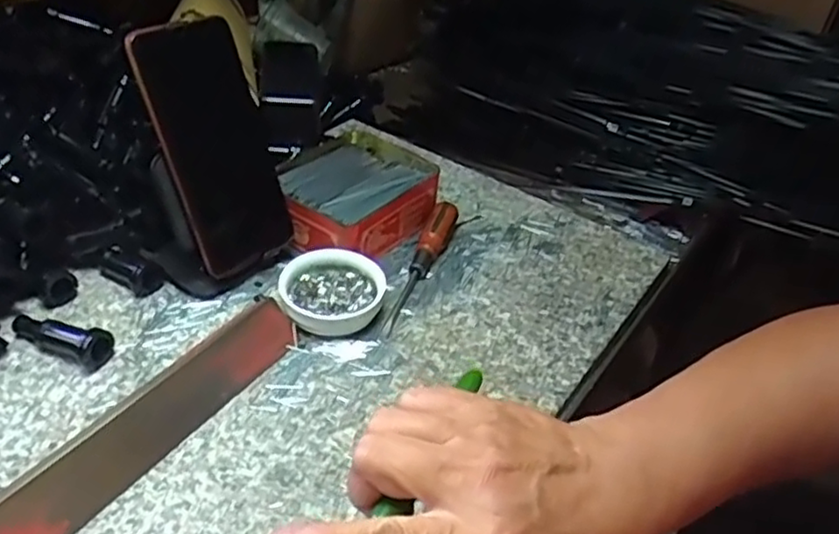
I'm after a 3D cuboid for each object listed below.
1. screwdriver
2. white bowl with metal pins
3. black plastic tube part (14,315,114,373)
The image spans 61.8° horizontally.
[{"bbox_3d":[-0.002,-0.004,0.532,0.021,0.022,0.142,16,40,12],"label":"screwdriver"},{"bbox_3d":[-0.062,0.017,0.493,0.071,0.027,0.060,-7,40,-15],"label":"white bowl with metal pins"},{"bbox_3d":[-0.228,0.044,0.441,0.068,0.017,0.019,14,40,10],"label":"black plastic tube part"}]

